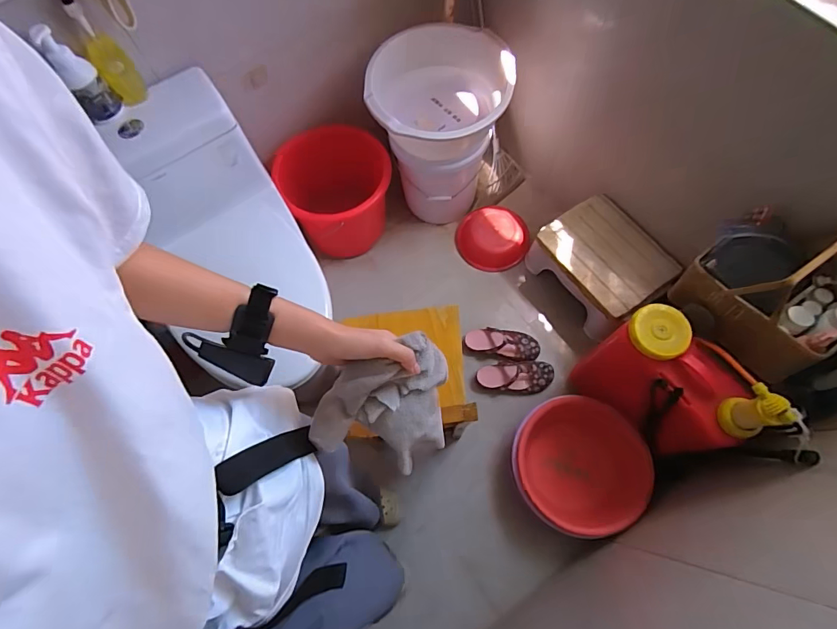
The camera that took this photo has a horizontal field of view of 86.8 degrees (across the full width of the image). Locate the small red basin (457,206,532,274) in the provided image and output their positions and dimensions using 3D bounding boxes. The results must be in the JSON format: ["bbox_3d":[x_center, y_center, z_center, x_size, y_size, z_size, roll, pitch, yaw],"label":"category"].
[{"bbox_3d":[0.261,-0.274,1.562,0.254,0.099,0.229,6,70,4],"label":"small red basin"}]

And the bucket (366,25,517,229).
[{"bbox_3d":[0.067,-0.557,1.404,0.369,0.478,0.351,-1,69,2],"label":"bucket"}]

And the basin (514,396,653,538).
[{"bbox_3d":[0.410,0.393,1.149,0.296,0.147,0.321,-1,69,2],"label":"basin"}]

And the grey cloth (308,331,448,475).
[{"bbox_3d":[-0.039,0.108,0.497,0.154,0.033,0.169,-8,111,-19],"label":"grey cloth"}]

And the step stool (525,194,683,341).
[{"bbox_3d":[0.558,-0.154,1.402,0.268,0.212,0.373,-33,72,-10],"label":"step stool"}]

